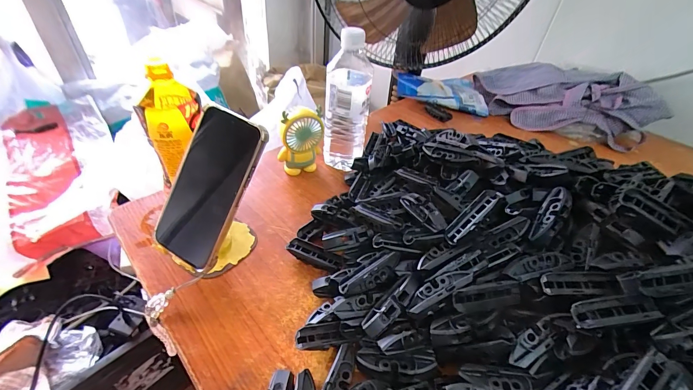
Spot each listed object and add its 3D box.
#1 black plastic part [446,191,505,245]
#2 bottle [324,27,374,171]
[{"bbox_3d":[0.134,0.022,0.338,0.073,0.010,0.022,-45,54,1],"label":"black plastic part"},{"bbox_3d":[0.001,-0.137,0.485,0.069,0.201,0.070,5,41,-1],"label":"bottle"}]

